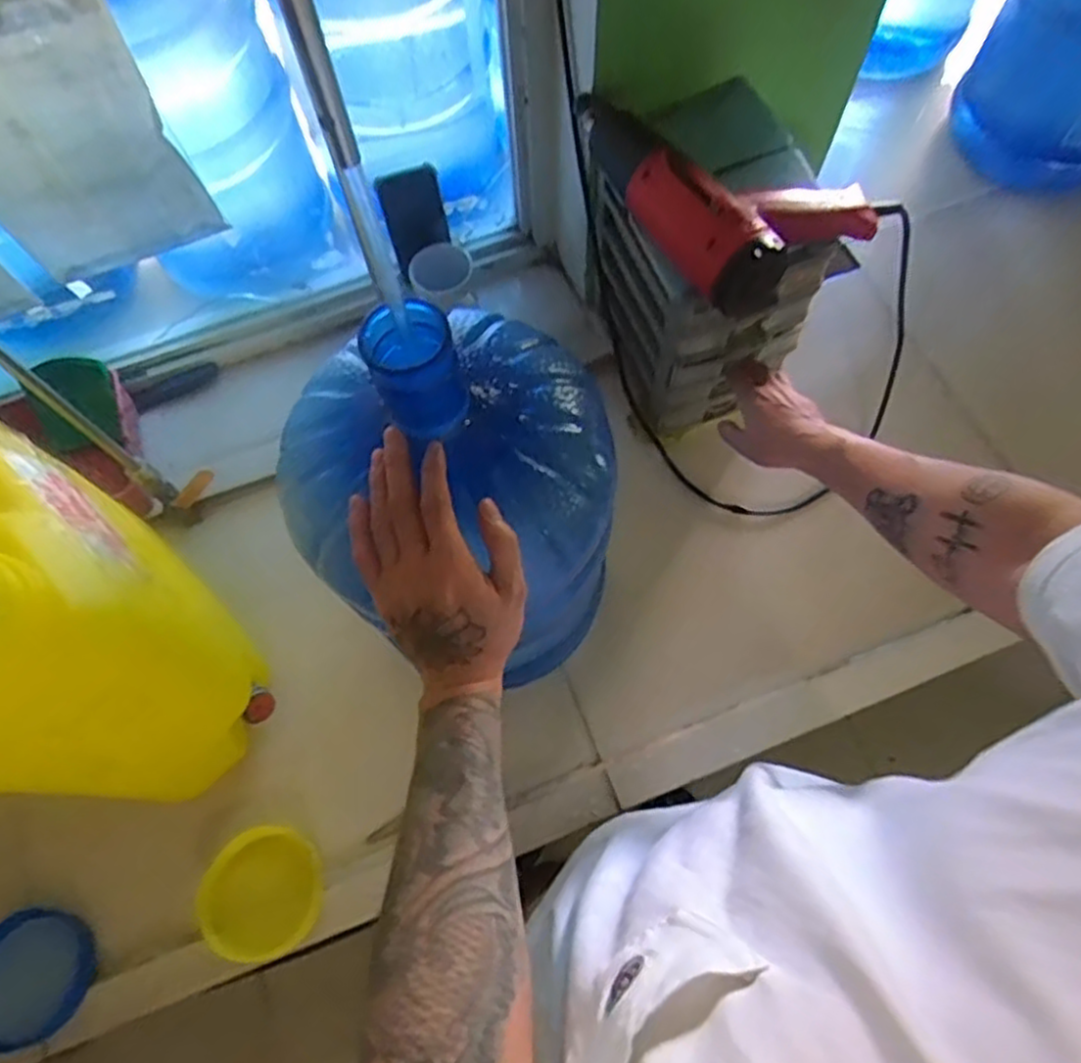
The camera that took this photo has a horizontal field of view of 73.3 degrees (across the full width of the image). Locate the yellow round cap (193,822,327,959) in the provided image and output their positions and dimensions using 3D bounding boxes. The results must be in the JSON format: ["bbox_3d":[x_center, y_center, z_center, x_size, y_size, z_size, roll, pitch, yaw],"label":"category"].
[{"bbox_3d":[-0.287,0.368,0.740,0.111,0.033,0.116,-1,68,2],"label":"yellow round cap"}]

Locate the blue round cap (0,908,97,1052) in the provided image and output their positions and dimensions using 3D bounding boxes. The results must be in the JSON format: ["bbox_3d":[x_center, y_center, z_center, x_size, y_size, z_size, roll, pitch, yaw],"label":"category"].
[{"bbox_3d":[-0.508,0.439,0.717,0.116,0.025,0.116,3,74,-9],"label":"blue round cap"}]

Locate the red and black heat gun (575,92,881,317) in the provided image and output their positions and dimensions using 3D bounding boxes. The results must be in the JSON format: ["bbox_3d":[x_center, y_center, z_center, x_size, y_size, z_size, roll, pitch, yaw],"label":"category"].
[{"bbox_3d":[0.164,-0.334,0.673,0.189,0.095,0.267,-28,70,-9],"label":"red and black heat gun"}]

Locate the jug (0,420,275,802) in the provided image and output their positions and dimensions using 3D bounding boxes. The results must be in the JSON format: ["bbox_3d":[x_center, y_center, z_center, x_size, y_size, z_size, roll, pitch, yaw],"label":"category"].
[{"bbox_3d":[-0.419,0.063,0.632,0.160,0.377,0.290,-42,73,-14],"label":"jug"}]

